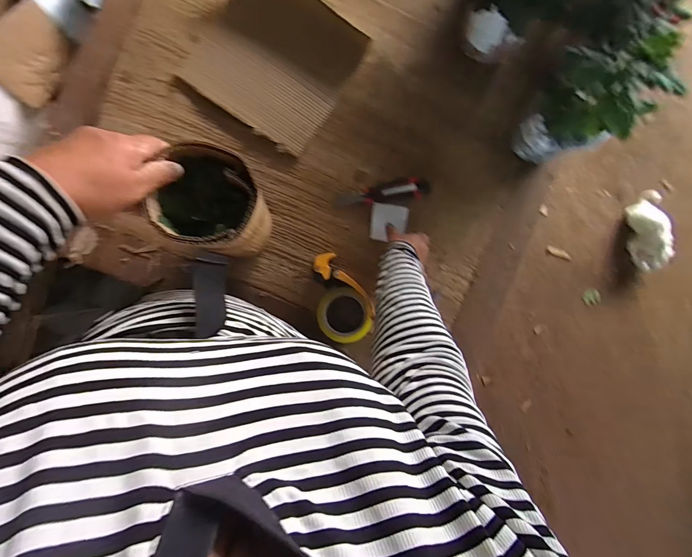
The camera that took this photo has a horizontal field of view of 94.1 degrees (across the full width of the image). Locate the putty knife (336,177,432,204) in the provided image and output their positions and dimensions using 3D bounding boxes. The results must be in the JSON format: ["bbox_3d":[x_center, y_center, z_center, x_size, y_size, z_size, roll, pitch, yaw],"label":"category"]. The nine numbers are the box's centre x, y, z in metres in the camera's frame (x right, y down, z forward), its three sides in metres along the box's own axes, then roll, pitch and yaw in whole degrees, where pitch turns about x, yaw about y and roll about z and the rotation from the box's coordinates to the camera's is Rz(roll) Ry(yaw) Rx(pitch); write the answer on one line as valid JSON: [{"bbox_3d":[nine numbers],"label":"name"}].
[{"bbox_3d":[0.077,-0.174,0.669,0.190,0.024,0.048,-12,94,-5],"label":"putty knife"}]

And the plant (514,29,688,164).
[{"bbox_3d":[0.403,-0.304,0.552,0.120,0.270,0.158,-36,96,-3],"label":"plant"}]

